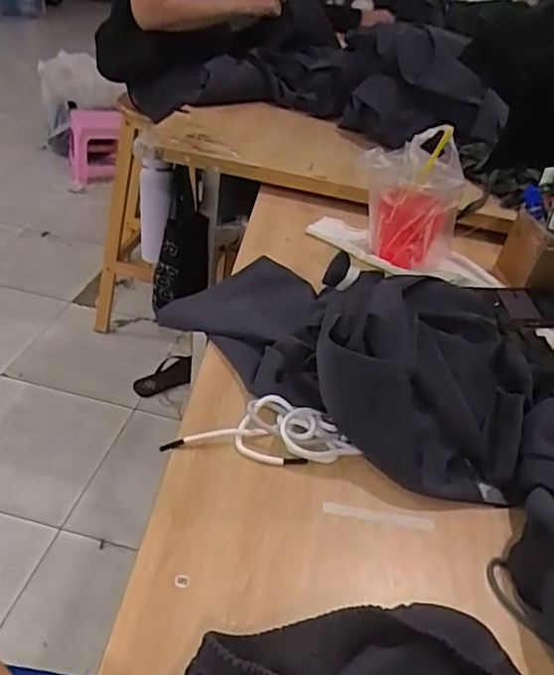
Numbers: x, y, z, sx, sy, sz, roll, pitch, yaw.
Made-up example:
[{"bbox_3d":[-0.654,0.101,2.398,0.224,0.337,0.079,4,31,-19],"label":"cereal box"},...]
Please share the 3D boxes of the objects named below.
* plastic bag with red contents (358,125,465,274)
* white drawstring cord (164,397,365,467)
[{"bbox_3d":[0.198,-0.208,0.859,0.143,0.176,0.126,22,40,17],"label":"plastic bag with red contents"},{"bbox_3d":[-0.013,0.088,0.563,0.175,0.026,0.061,6,38,-3],"label":"white drawstring cord"}]

